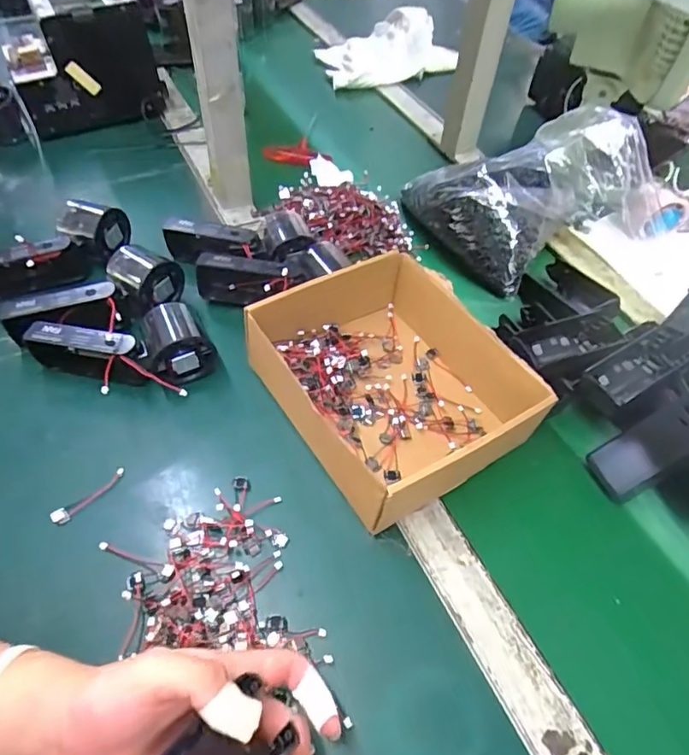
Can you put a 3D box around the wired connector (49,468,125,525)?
[{"bbox_3d":[-0.207,0.096,0.433,0.011,0.011,0.063,37,60,23],"label":"wired connector"}]

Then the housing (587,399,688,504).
[{"bbox_3d":[0.255,0.056,0.434,0.108,0.015,0.044,-39,54,21],"label":"housing"}]

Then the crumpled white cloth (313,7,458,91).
[{"bbox_3d":[0.079,-0.554,0.892,0.235,0.091,0.103,-6,54,-6],"label":"crumpled white cloth"}]

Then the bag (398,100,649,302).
[{"bbox_3d":[0.226,-0.228,0.625,0.247,0.124,0.190,-16,55,-13],"label":"bag"}]

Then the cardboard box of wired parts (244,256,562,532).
[{"bbox_3d":[0.041,-0.001,0.472,0.192,0.076,0.209,-25,58,-19],"label":"cardboard box of wired parts"}]

